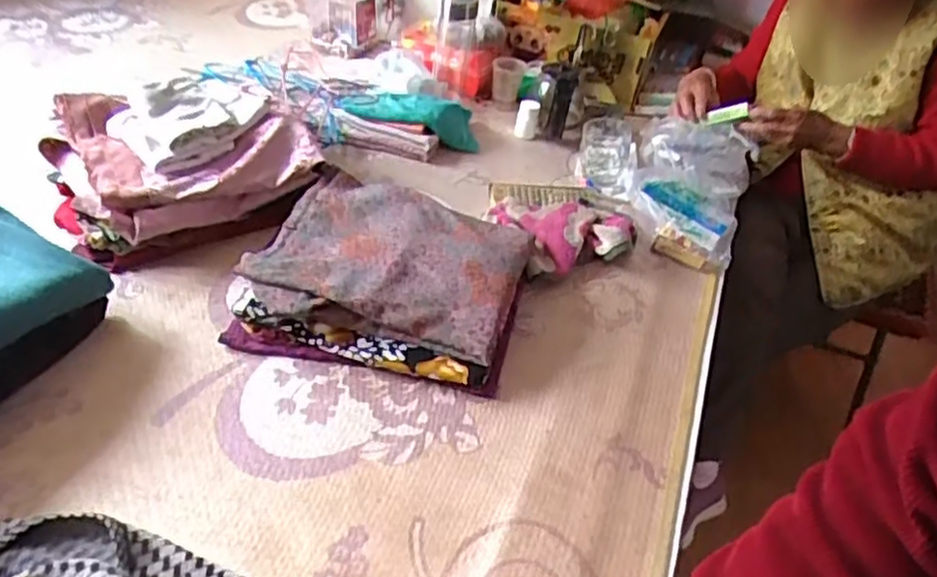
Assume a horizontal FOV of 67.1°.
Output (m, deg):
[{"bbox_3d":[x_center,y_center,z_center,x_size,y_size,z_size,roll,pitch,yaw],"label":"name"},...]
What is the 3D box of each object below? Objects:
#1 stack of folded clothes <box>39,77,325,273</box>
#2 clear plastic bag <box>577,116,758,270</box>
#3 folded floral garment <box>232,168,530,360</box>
[{"bbox_3d":[-0.411,-0.181,1.016,0.336,0.142,0.287,-22,48,-28],"label":"stack of folded clothes"},{"bbox_3d":[0.317,-0.195,1.157,0.287,0.083,0.325,22,43,18],"label":"clear plastic bag"},{"bbox_3d":[-0.096,-0.043,0.916,0.318,0.041,0.279,14,42,6],"label":"folded floral garment"}]

